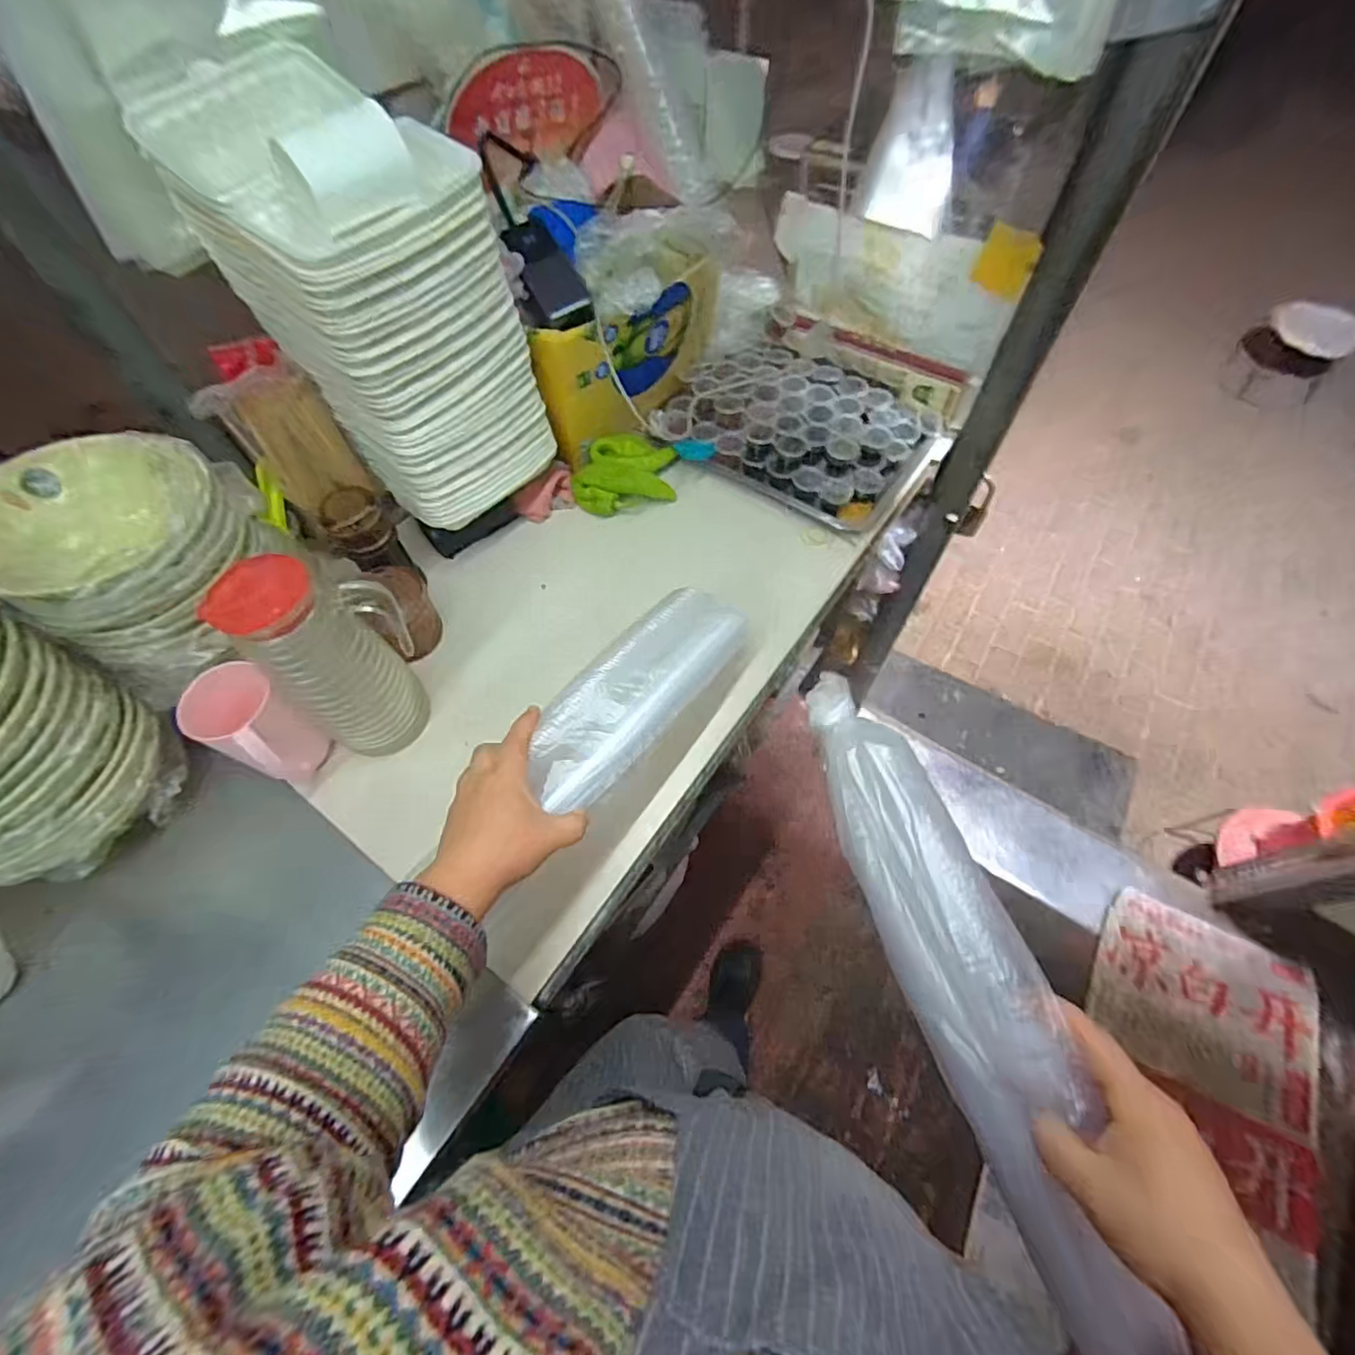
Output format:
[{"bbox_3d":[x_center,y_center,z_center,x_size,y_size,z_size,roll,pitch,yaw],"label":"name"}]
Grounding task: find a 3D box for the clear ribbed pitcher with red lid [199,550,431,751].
[{"bbox_3d":[-0.309,-0.021,0.551,0.098,0.216,0.111,38,68,21],"label":"clear ribbed pitcher with red lid"}]

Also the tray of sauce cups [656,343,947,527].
[{"bbox_3d":[0.163,-0.344,0.800,0.360,0.071,0.246,25,64,15],"label":"tray of sauce cups"}]

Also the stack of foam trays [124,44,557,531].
[{"bbox_3d":[-0.284,-0.355,0.608,0.200,0.328,0.196,35,67,20],"label":"stack of foam trays"}]

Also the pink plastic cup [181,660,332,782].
[{"bbox_3d":[-0.394,0.044,0.560,0.084,0.099,0.073,28,65,16],"label":"pink plastic cup"}]

